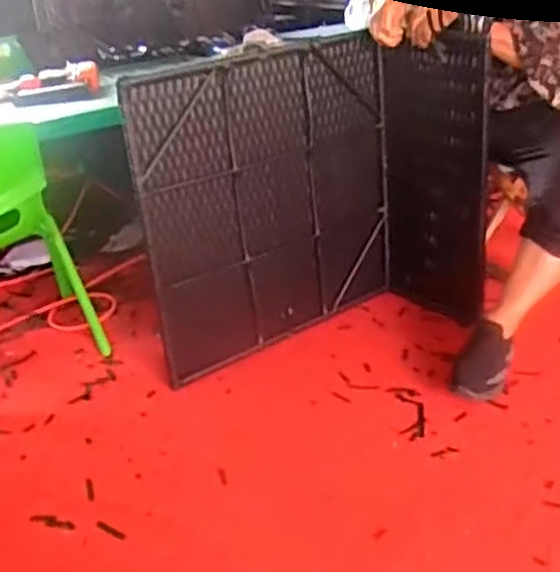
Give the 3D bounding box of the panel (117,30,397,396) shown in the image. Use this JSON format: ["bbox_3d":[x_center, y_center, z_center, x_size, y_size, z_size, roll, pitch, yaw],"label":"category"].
[{"bbox_3d":[-0.012,-0.161,1.570,0.584,0.610,0.037,-21,29,-29],"label":"panel"}]

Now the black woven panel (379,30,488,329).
[{"bbox_3d":[0.329,-0.201,1.611,0.037,0.584,0.253,-24,30,-32],"label":"black woven panel"}]

